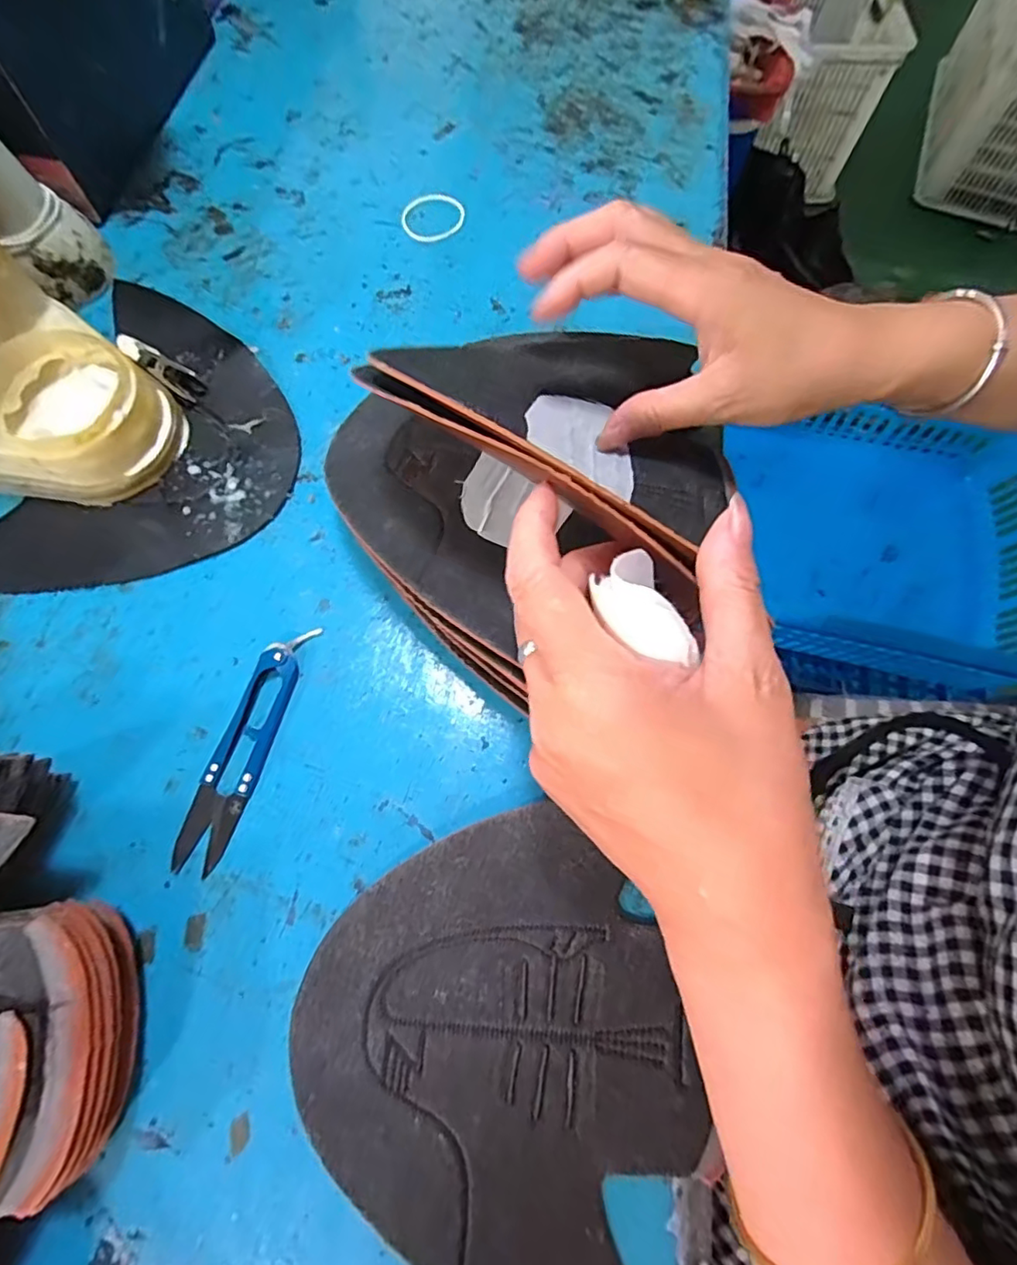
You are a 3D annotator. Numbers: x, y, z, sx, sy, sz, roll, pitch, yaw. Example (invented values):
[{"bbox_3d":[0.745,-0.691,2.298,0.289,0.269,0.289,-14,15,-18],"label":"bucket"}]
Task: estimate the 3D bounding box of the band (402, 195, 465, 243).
[{"bbox_3d":[-0.049,-0.271,0.382,0.042,0.004,0.043,-4,71,-2],"label":"band"}]

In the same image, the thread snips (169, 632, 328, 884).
[{"bbox_3d":[-0.123,0.050,0.276,0.024,0.009,0.117,18,72,6],"label":"thread snips"}]

